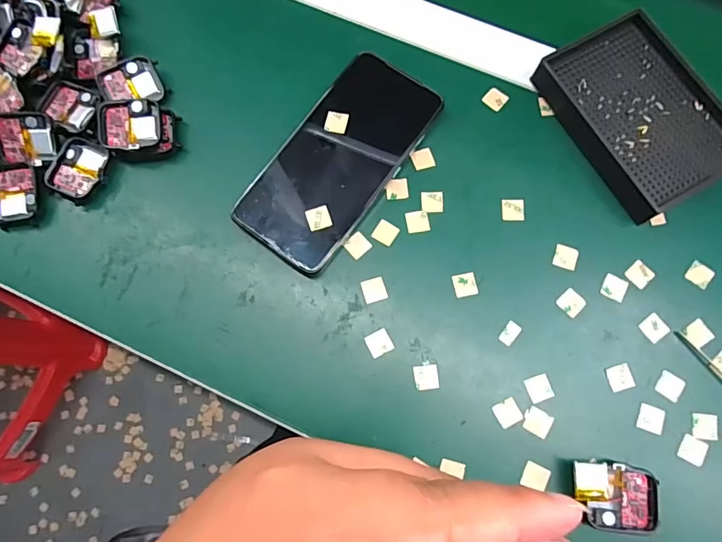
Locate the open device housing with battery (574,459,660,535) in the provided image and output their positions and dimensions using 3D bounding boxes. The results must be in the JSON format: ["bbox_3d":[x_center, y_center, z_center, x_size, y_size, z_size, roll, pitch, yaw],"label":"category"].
[{"bbox_3d":[0.154,0.137,0.283,0.053,0.015,0.038,10,77,3],"label":"open device housing with battery"}]

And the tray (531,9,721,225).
[{"bbox_3d":[0.199,-0.113,0.336,0.098,0.022,0.135,-28,78,-5],"label":"tray"}]

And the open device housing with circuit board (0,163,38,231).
[{"bbox_3d":[-0.249,-0.055,0.331,0.035,0.009,0.046,-3,77,0],"label":"open device housing with circuit board"}]

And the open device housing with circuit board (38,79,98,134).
[{"bbox_3d":[-0.219,-0.124,0.347,0.038,0.006,0.034,20,78,5],"label":"open device housing with circuit board"}]

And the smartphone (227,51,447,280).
[{"bbox_3d":[-0.016,-0.080,0.337,0.076,0.016,0.160,34,80,8],"label":"smartphone"}]

